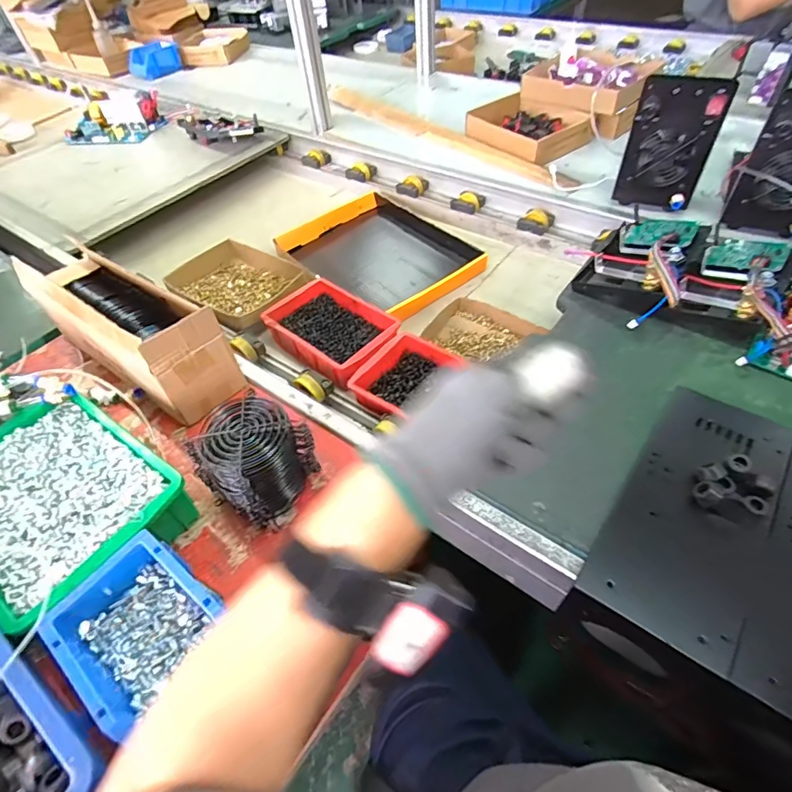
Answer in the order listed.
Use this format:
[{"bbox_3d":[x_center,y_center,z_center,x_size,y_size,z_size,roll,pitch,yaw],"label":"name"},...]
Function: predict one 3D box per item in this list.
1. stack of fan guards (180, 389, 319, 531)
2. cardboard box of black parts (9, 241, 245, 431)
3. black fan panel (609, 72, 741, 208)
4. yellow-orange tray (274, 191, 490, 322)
[{"bbox_3d":[-0.148,0.072,0.497,0.088,0.110,0.100,30,59,26],"label":"stack of fan guards"},{"bbox_3d":[-0.360,-0.095,0.639,0.325,0.142,0.108,29,58,26],"label":"cardboard box of black parts"},{"bbox_3d":[0.440,-0.406,0.754,0.120,0.184,0.034,16,53,17],"label":"black fan panel"},{"bbox_3d":[-0.037,-0.274,0.929,0.285,0.061,0.364,-32,55,-20],"label":"yellow-orange tray"}]

